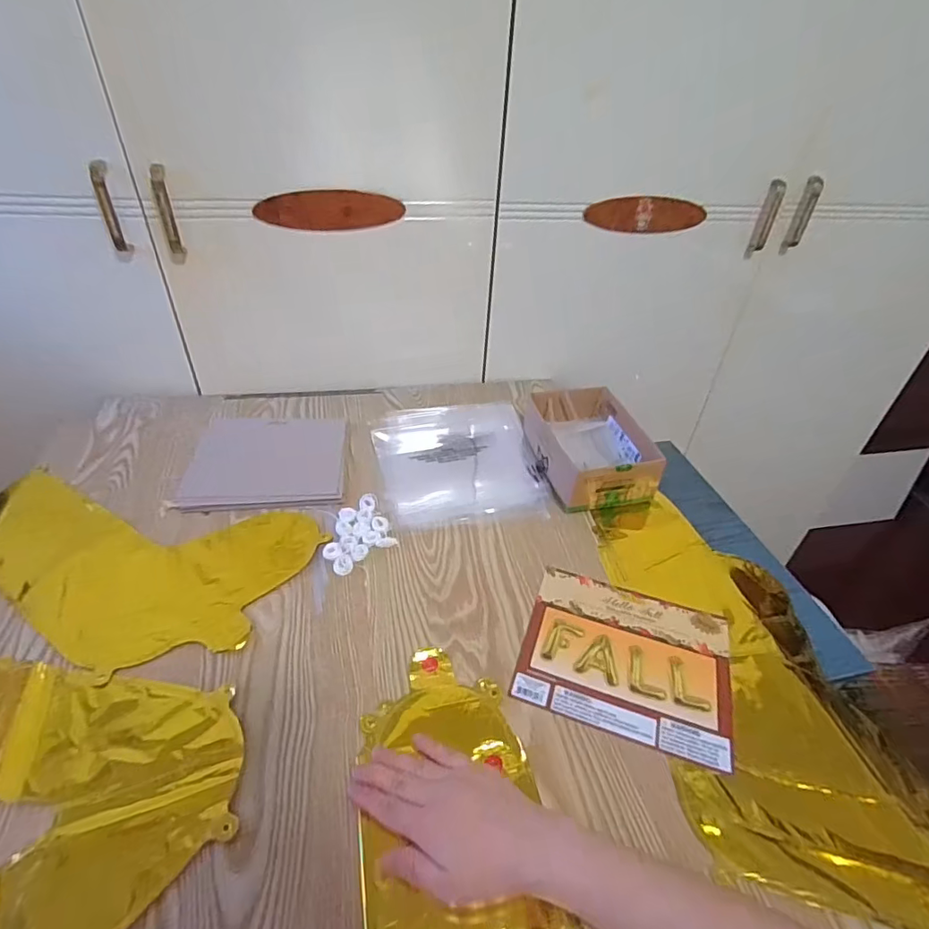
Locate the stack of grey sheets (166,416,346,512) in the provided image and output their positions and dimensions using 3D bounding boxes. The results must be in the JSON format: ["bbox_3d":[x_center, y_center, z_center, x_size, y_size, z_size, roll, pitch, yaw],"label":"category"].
[{"bbox_3d":[-0.261,-0.007,0.696,0.195,0.007,0.182,-1,39,-8],"label":"stack of grey sheets"}]

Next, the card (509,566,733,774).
[{"bbox_3d":[0.157,0.183,0.504,0.187,0.007,0.161,15,39,12],"label":"card"}]

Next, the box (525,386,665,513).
[{"bbox_3d":[0.168,-0.023,0.709,0.128,0.073,0.184,-4,39,-11],"label":"box"}]

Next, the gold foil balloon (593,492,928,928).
[{"bbox_3d":[0.268,0.198,0.509,0.208,0.022,0.417,0,39,-7],"label":"gold foil balloon"}]

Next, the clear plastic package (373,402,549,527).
[{"bbox_3d":[-0.009,-0.016,0.729,0.219,0.007,0.251,-4,39,-11],"label":"clear plastic package"}]

